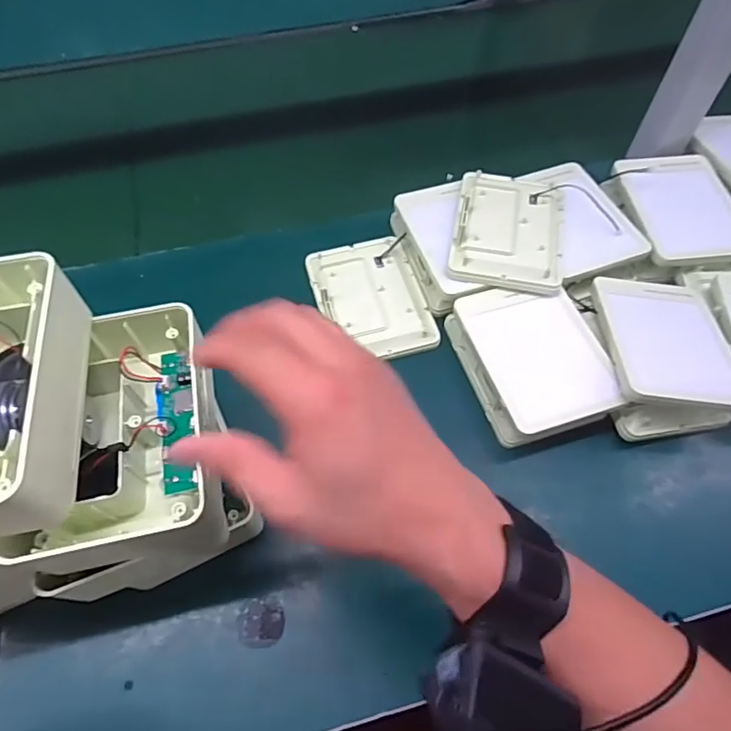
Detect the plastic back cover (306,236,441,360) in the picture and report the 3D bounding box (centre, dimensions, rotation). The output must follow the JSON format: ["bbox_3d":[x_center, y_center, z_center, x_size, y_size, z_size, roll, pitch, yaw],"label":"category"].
[{"bbox_3d":[0.005,-0.068,0.491,0.098,0.012,0.130,-15,59,-9],"label":"plastic back cover"}]

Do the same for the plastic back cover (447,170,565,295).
[{"bbox_3d":[0.134,-0.130,0.481,0.098,0.023,0.129,10,58,6],"label":"plastic back cover"}]

